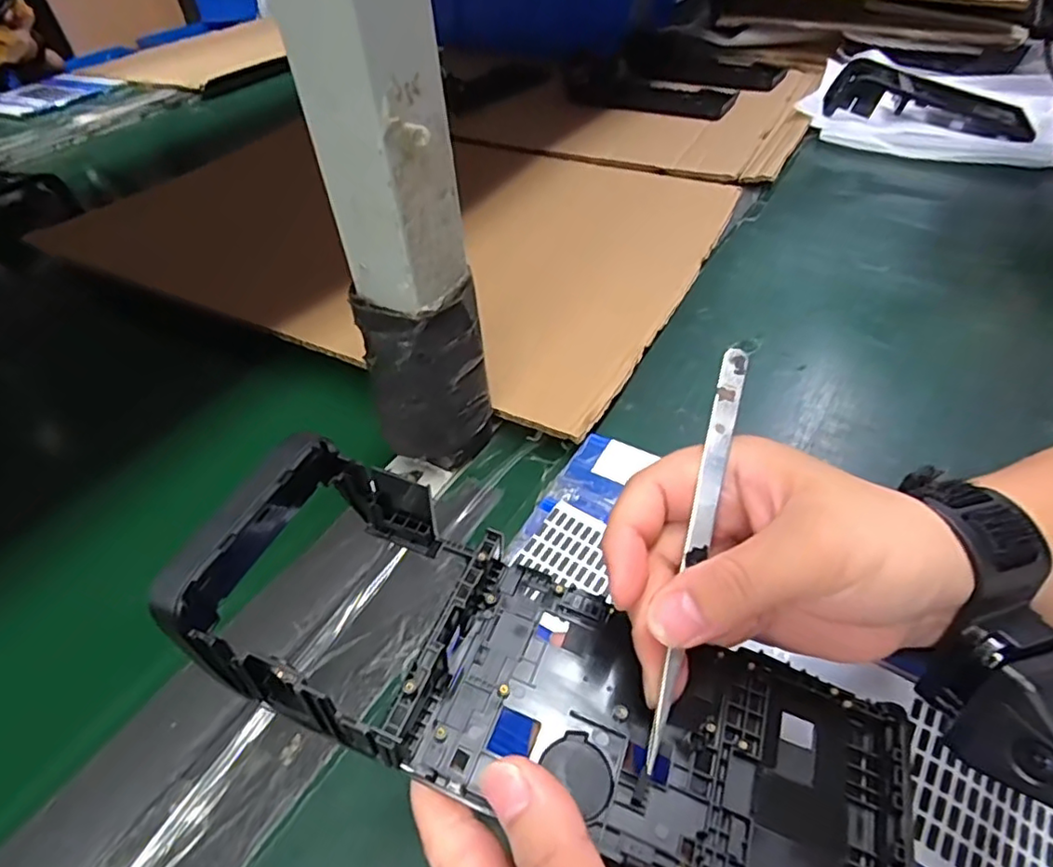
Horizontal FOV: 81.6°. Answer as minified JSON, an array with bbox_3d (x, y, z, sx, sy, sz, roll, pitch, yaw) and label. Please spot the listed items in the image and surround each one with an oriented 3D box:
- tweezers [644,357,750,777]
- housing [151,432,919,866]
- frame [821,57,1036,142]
[{"bbox_3d":[0.054,0.033,0.191,0.008,0.004,0.132,12,74,16],"label":"tweezers"},{"bbox_3d":[0.006,0.073,0.188,0.214,0.035,0.083,25,51,7],"label":"housing"},{"bbox_3d":[0.463,-0.390,0.700,0.212,0.040,0.114,17,49,20],"label":"frame"}]

